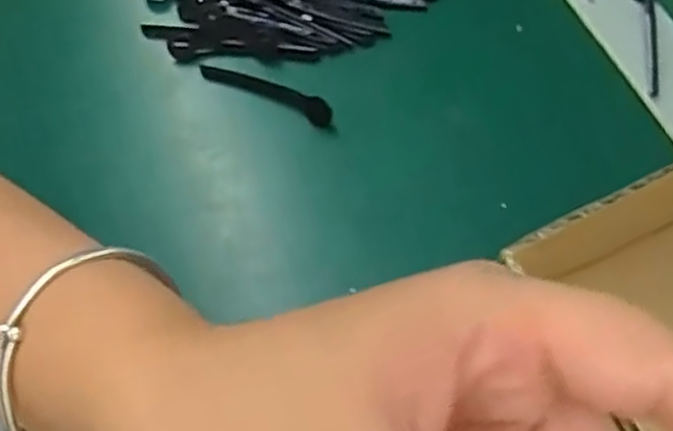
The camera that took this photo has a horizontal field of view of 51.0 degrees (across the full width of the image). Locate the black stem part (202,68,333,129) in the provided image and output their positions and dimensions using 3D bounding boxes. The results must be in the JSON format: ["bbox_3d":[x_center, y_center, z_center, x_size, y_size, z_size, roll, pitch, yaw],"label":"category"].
[{"bbox_3d":[-0.034,-0.061,0.331,0.072,0.014,0.009,27,66,17],"label":"black stem part"}]

